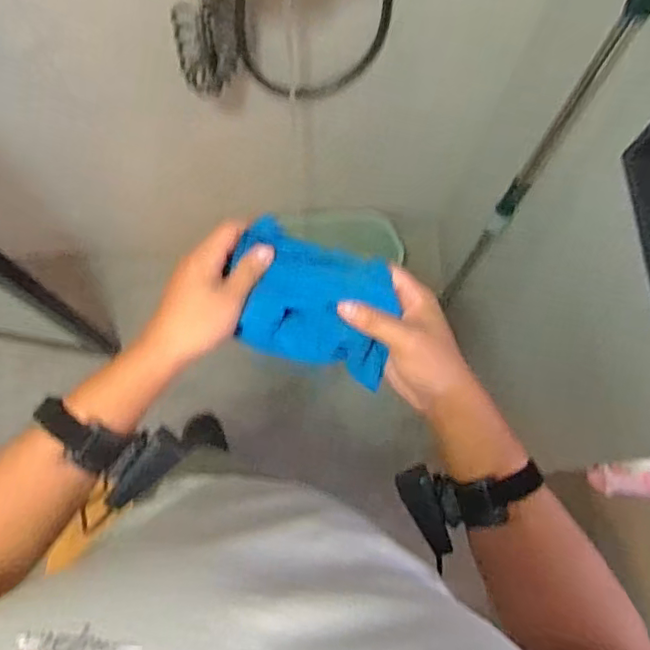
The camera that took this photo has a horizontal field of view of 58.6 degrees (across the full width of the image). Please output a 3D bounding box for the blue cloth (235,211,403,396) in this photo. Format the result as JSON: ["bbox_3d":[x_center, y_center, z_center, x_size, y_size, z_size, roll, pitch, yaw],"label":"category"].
[{"bbox_3d":[-0.009,-0.016,0.469,0.136,0.055,0.091,21,74,4],"label":"blue cloth"}]

